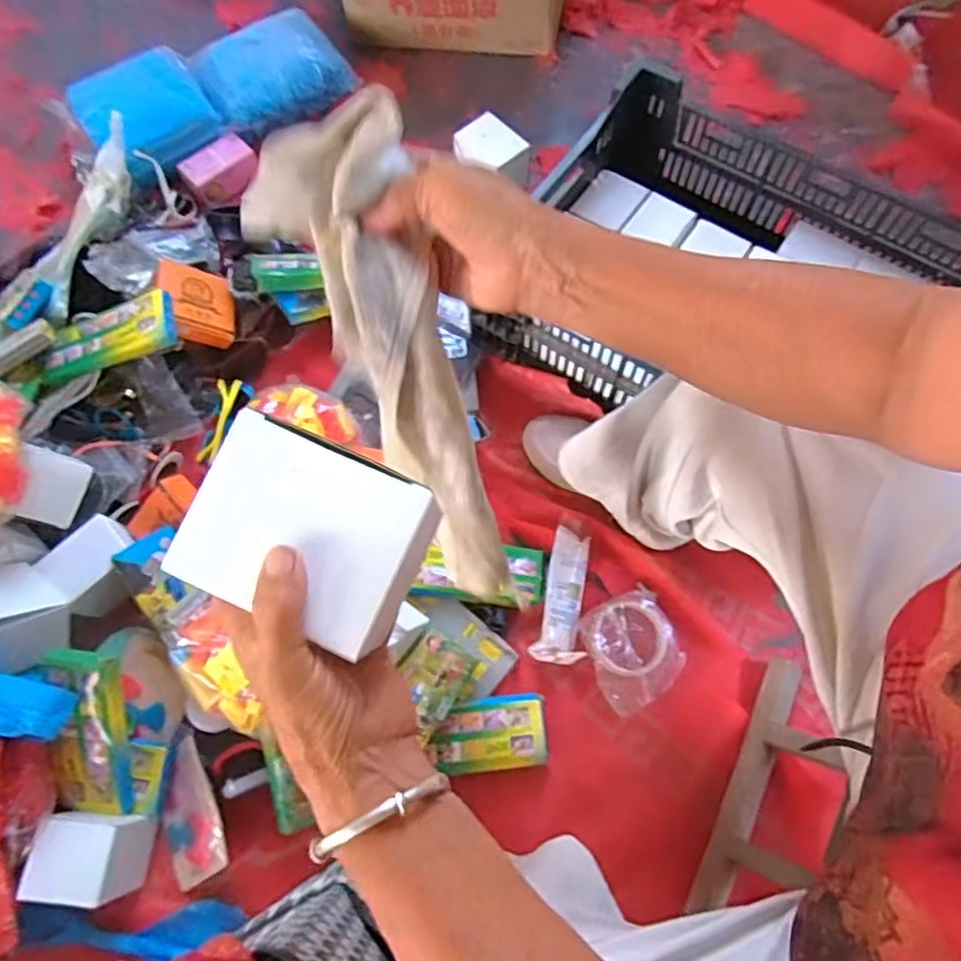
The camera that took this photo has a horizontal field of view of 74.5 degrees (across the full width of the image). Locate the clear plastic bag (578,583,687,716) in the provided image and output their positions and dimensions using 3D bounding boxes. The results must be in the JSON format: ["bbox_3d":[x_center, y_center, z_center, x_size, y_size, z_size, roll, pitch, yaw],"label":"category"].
[{"bbox_3d":[0.181,0.197,0.744,0.106,0.024,0.120,-23,71,-7],"label":"clear plastic bag"}]

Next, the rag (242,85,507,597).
[{"bbox_3d":[-0.046,-0.045,0.431,0.076,0.379,0.059,-25,48,-7],"label":"rag"}]

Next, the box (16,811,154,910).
[{"bbox_3d":[-0.402,0.388,0.660,0.081,0.091,0.077,7,70,5],"label":"box"}]

